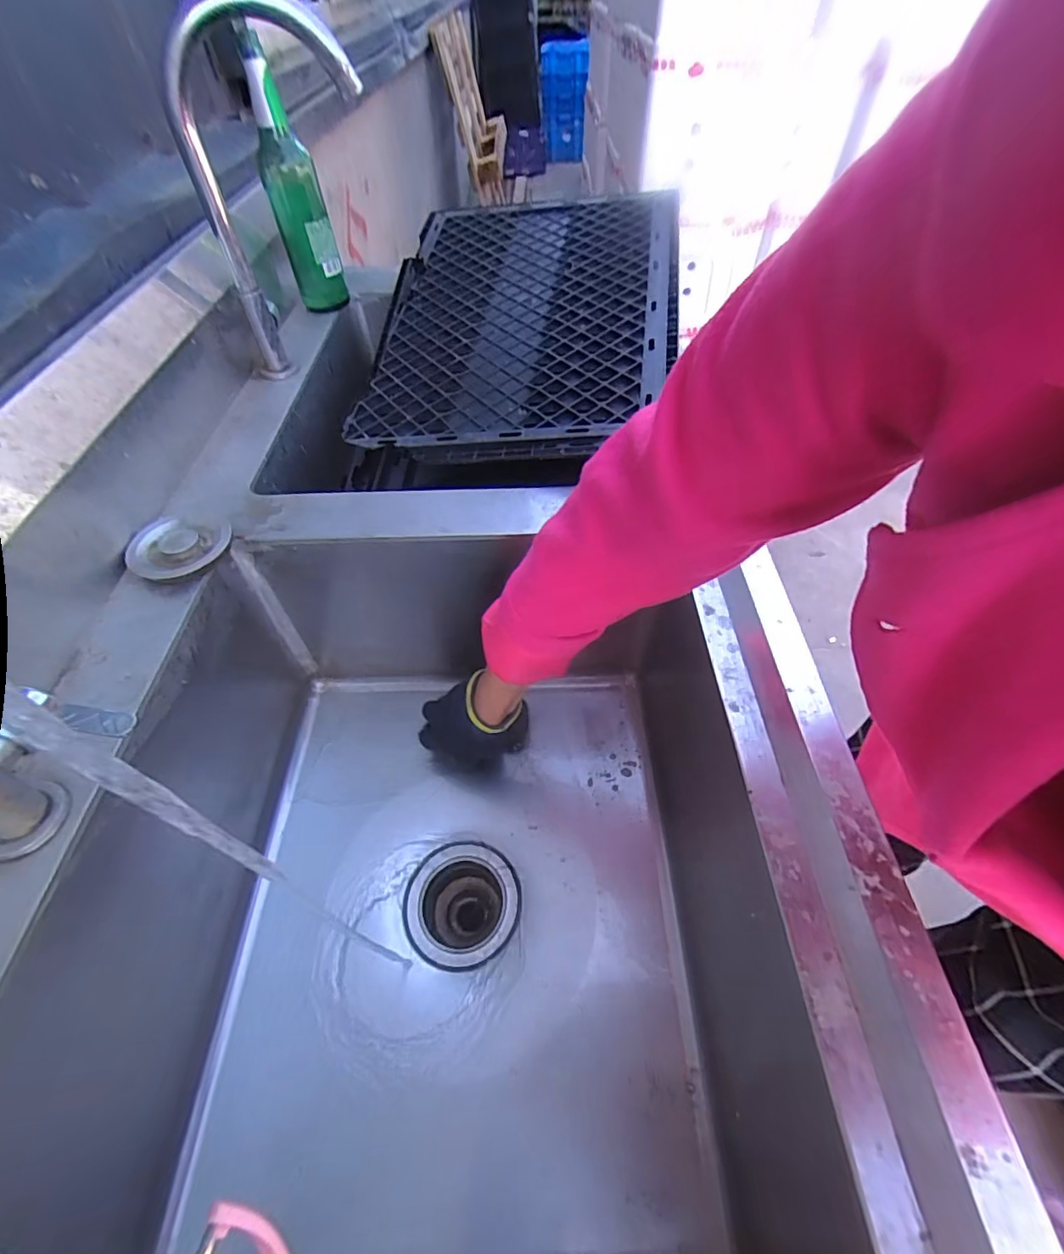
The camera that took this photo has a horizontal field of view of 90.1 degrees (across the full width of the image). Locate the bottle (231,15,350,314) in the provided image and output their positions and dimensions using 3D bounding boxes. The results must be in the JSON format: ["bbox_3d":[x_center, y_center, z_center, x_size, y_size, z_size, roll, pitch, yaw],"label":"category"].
[{"bbox_3d":[-0.309,-0.568,0.700,0.072,0.255,0.061,-13,52,-12],"label":"bottle"}]

